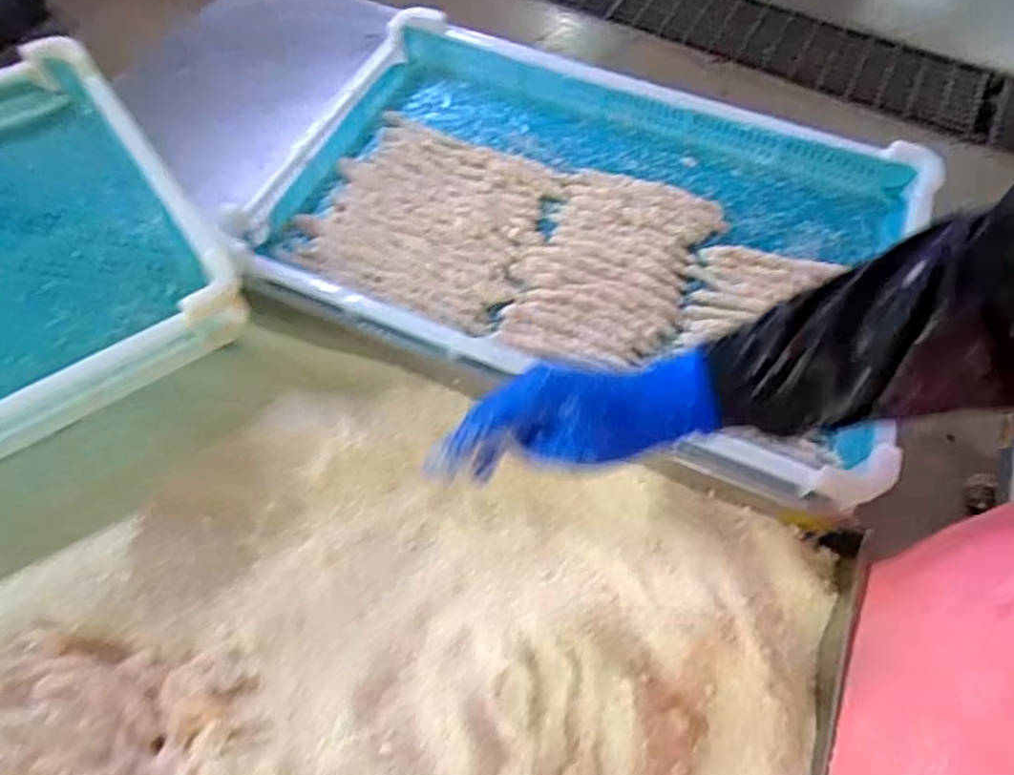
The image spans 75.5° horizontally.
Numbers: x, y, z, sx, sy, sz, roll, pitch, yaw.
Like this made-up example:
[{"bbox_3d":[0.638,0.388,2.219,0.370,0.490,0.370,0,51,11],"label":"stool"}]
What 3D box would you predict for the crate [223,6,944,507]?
[{"bbox_3d":[0.076,-0.168,0.632,0.581,0.058,0.392,23,62,11],"label":"crate"}]

